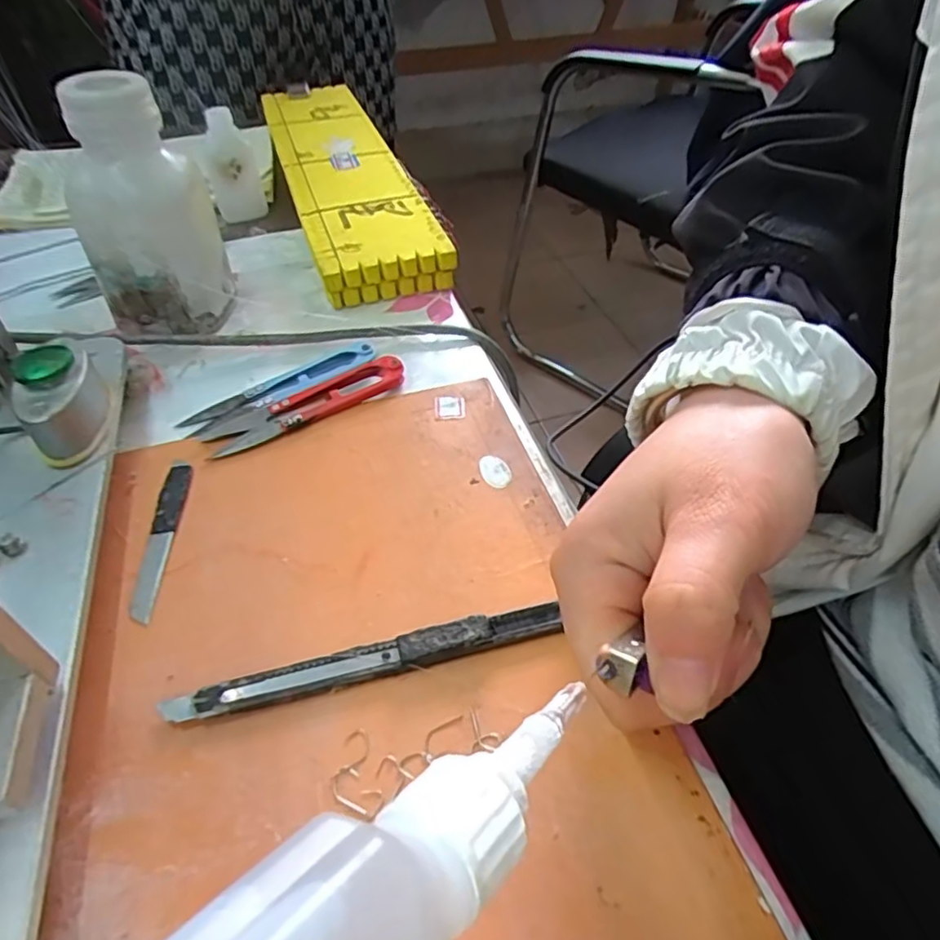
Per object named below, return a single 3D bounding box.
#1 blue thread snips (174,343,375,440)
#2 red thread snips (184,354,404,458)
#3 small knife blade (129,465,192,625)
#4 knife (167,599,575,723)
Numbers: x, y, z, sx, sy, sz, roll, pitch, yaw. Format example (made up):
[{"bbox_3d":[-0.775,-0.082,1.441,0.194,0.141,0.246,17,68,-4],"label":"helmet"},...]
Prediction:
[{"bbox_3d":[-0.094,-0.043,0.323,0.097,0.006,0.024,-25,51,-22],"label":"blue thread snips"},{"bbox_3d":[-0.079,-0.032,0.311,0.100,0.010,0.025,-23,50,-19],"label":"red thread snips"},{"bbox_3d":[-0.125,0.024,0.261,0.011,0.004,0.079,-3,47,-3],"label":"small knife blade"},{"bbox_3d":[-0.034,0.065,0.218,0.131,0.010,0.012,-11,47,-10],"label":"knife"}]

